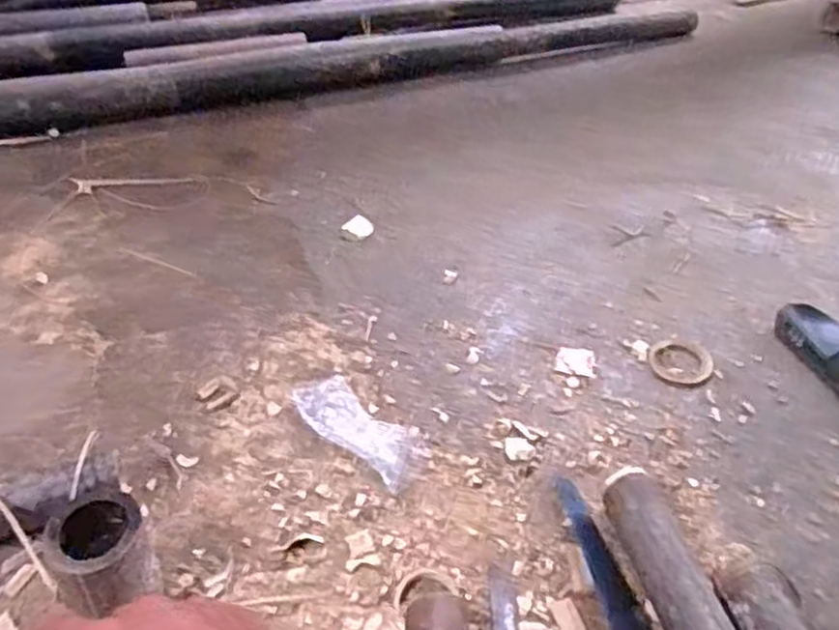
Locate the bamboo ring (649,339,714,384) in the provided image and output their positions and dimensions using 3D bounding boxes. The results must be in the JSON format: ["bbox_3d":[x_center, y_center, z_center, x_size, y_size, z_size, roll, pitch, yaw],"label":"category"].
[{"bbox_3d":[0.403,0.071,1.139,0.094,0.010,0.093,1,43,-1],"label":"bamboo ring"}]

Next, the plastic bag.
[{"bbox_3d":[-0.082,0.158,1.034,0.219,0.010,0.090,31,50,27],"label":"plastic bag"}]

